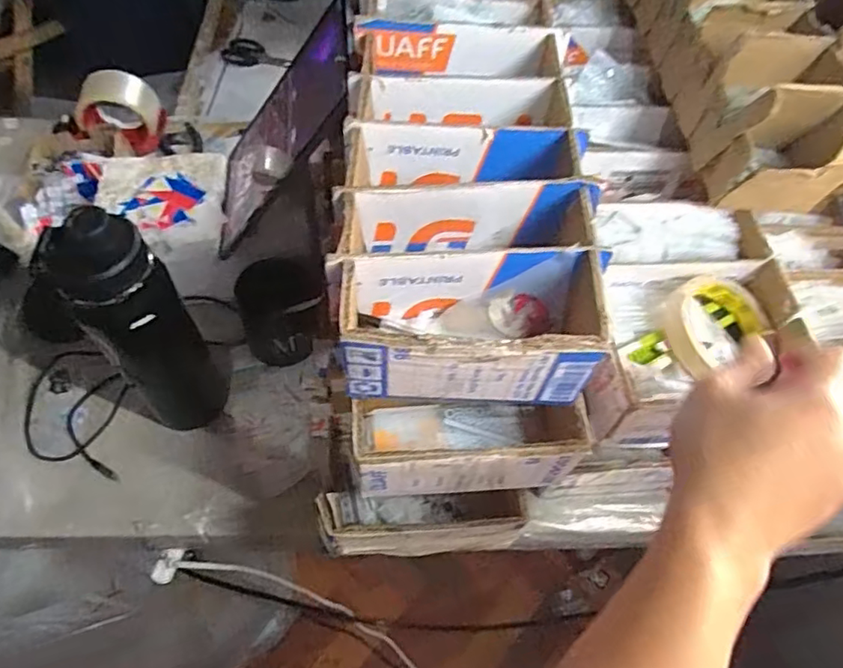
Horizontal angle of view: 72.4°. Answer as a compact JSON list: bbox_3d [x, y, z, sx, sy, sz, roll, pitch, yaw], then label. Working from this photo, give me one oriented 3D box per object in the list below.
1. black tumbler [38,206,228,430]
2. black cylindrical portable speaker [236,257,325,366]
[{"bbox_3d":[-0.241,-0.001,0.507,0.074,0.269,0.071,2,58,-3],"label":"black tumbler"},{"bbox_3d":[-0.152,-0.021,0.627,0.083,0.106,0.073,-17,61,-15],"label":"black cylindrical portable speaker"}]

